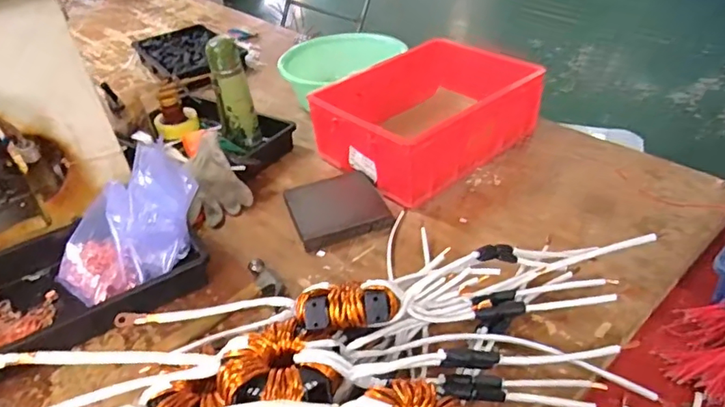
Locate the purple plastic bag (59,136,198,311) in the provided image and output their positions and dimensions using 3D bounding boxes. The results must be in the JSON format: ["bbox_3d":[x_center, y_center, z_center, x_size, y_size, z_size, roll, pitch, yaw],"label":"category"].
[{"bbox_3d":[-0.381,0.044,0.820,0.214,0.169,0.179,-35,47,-31],"label":"purple plastic bag"}]

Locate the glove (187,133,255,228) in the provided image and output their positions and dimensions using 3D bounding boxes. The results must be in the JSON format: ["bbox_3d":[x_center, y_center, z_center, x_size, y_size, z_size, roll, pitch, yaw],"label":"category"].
[{"bbox_3d":[-0.285,-0.047,0.982,0.119,0.117,0.129,-16,40,-12],"label":"glove"}]

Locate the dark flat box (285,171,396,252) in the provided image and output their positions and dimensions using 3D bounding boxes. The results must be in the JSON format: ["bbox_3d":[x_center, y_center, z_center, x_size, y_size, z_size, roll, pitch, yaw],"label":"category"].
[{"bbox_3d":[-0.045,0.000,0.937,0.172,0.024,0.160,-15,43,-12],"label":"dark flat box"}]

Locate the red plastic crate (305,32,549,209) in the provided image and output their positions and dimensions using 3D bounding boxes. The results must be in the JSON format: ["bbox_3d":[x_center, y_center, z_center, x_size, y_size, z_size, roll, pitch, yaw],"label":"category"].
[{"bbox_3d":[0.125,-0.186,1.060,0.387,0.135,0.300,-31,45,-27],"label":"red plastic crate"}]

